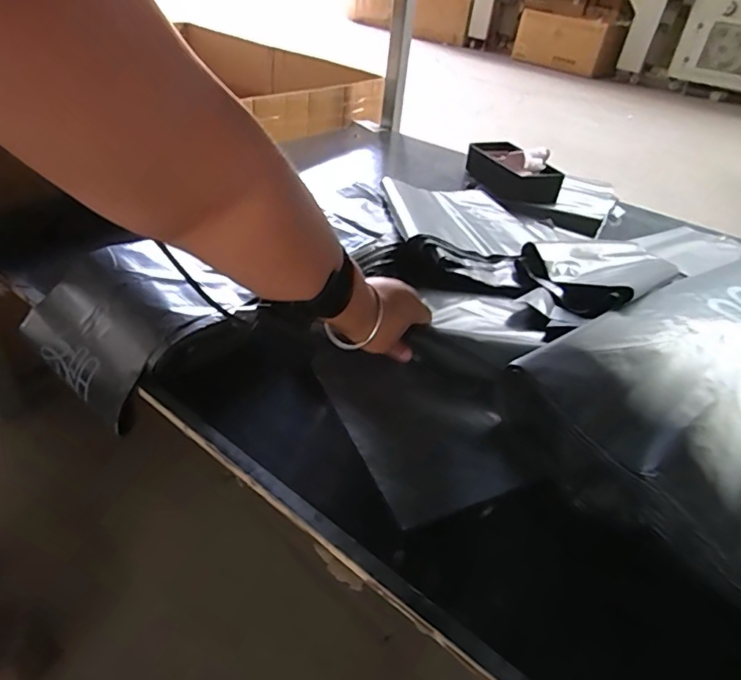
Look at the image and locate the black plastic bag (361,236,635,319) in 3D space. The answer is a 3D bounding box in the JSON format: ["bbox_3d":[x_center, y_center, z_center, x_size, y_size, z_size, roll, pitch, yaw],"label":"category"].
[{"bbox_3d":[0.168,-0.104,0.693,0.321,0.058,0.136,17,38,12],"label":"black plastic bag"}]

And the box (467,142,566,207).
[{"bbox_3d":[0.289,-0.349,1.039,0.100,0.056,0.238,-6,39,-17],"label":"box"}]

